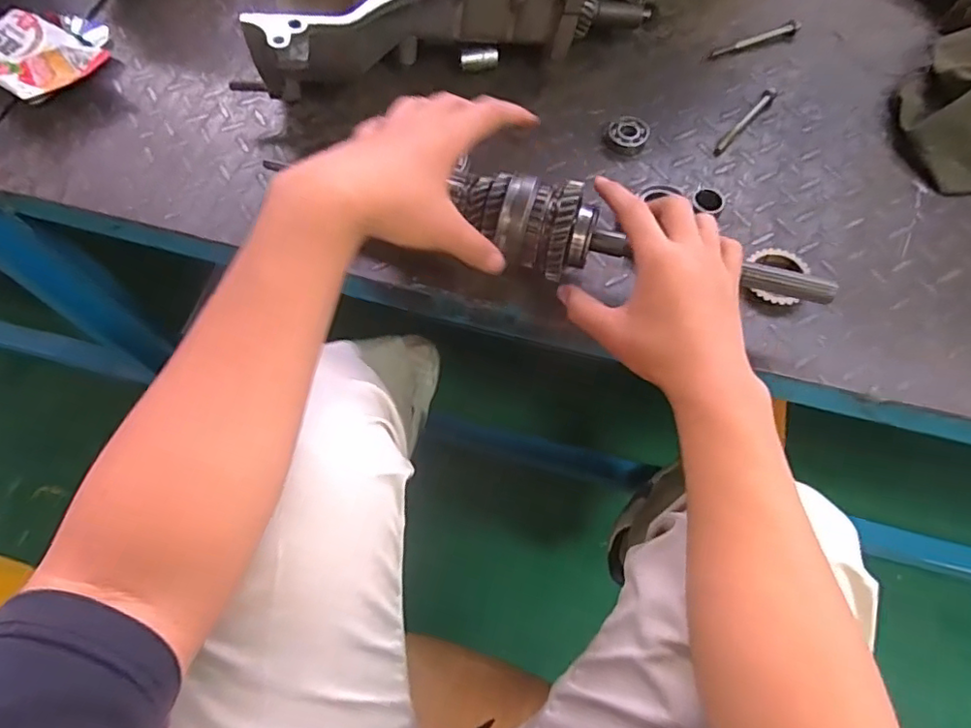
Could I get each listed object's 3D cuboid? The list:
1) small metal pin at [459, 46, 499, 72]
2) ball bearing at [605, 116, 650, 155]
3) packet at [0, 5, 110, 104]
[{"bbox_3d":[-0.006,-0.316,0.590,0.042,0.021,0.017,-12,65,-5],"label":"small metal pin"},{"bbox_3d":[0.140,-0.226,0.558,0.038,0.010,0.044,25,68,12],"label":"ball bearing"},{"bbox_3d":[-0.454,-0.323,0.585,0.138,0.029,0.119,34,70,16],"label":"packet"}]

